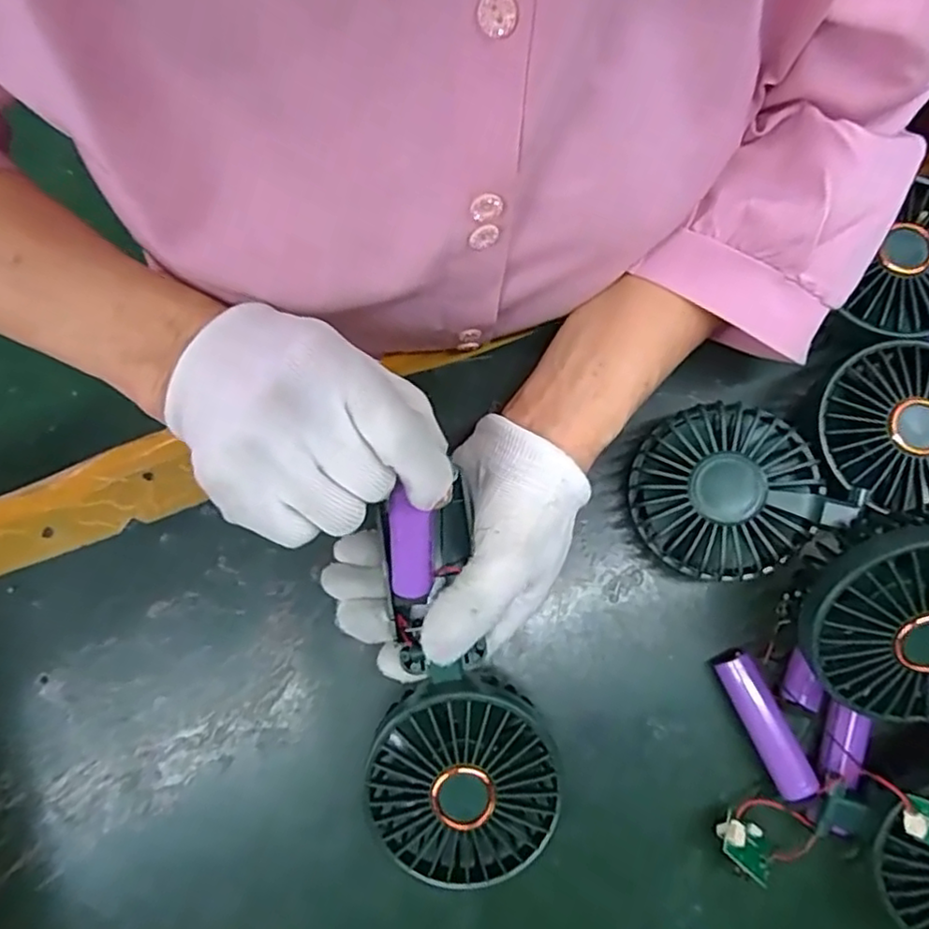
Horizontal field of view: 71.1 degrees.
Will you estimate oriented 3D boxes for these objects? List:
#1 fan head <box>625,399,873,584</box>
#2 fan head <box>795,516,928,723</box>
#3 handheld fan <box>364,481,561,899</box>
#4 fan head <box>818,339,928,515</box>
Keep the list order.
[{"bbox_3d":[0.129,0.012,0.321,0.089,0.052,0.082,-27,81,-4],"label":"fan head"},{"bbox_3d":[0.188,0.064,0.275,0.086,0.034,0.089,13,110,3],"label":"fan head"},{"bbox_3d":[-0.007,0.100,0.292,0.080,0.029,0.166,-10,88,-1],"label":"handheld fan"},{"bbox_3d":[0.212,-0.014,0.314,0.077,0.021,0.084,0,82,1],"label":"fan head"}]

